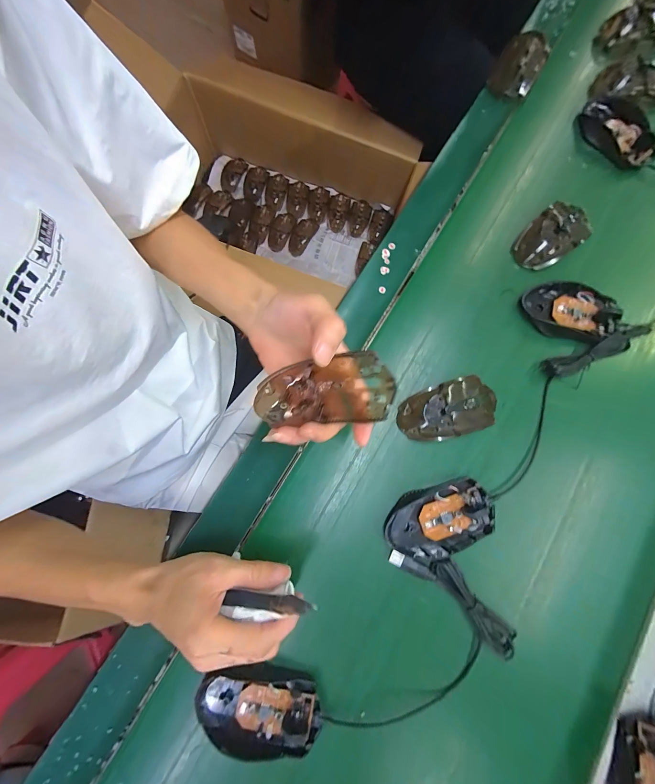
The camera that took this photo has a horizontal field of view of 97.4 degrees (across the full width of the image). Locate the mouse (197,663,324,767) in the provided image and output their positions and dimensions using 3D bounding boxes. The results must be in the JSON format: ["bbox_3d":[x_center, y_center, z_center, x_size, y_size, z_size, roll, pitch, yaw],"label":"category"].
[{"bbox_3d":[-0.063,0.289,0.261,0.113,0.030,0.066,13,80,1],"label":"mouse"}]

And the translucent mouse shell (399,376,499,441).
[{"bbox_3d":[0.133,0.020,0.315,0.108,0.026,0.056,-18,81,-4],"label":"translucent mouse shell"}]

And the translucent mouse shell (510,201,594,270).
[{"bbox_3d":[0.280,-0.195,0.355,0.093,0.027,0.058,-39,83,-7],"label":"translucent mouse shell"}]

